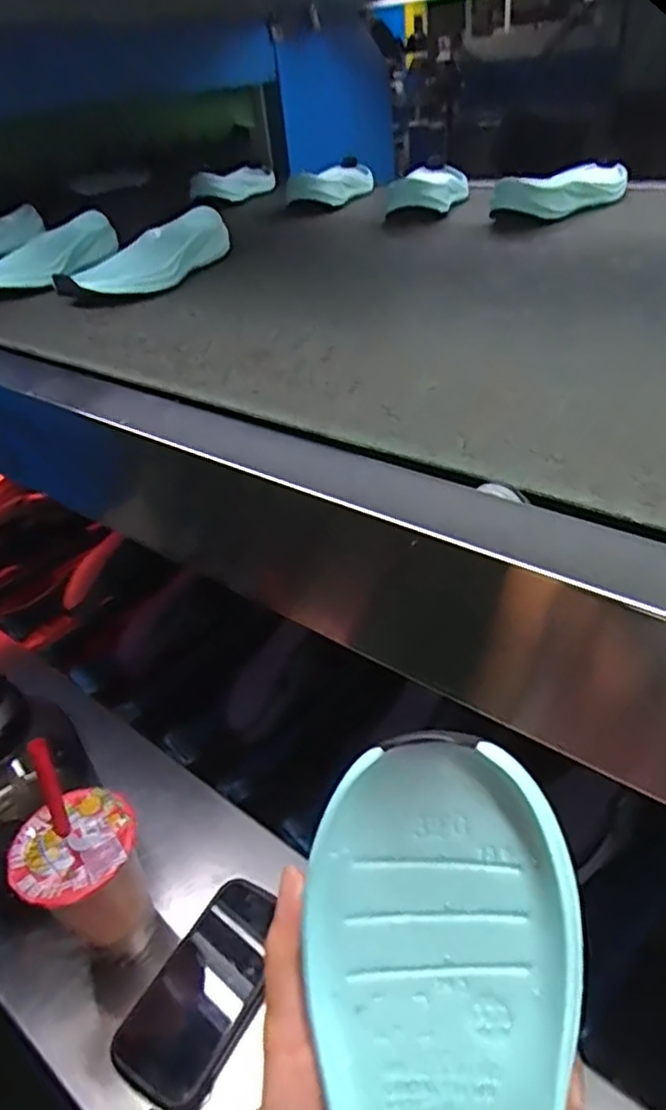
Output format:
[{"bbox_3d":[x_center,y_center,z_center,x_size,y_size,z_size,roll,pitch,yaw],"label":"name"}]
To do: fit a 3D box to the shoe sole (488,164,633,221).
[{"bbox_3d":[0.273,-0.418,0.786,0.073,0.049,0.227,24,45,36],"label":"shoe sole"}]

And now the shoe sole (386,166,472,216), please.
[{"bbox_3d":[0.133,-0.478,0.894,0.086,0.048,0.219,5,38,18],"label":"shoe sole"}]

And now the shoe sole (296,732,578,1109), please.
[{"bbox_3d":[0.036,0.166,0.211,0.079,0.213,0.030,-5,-7,3],"label":"shoe sole"}]

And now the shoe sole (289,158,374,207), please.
[{"bbox_3d":[0.006,-0.540,1.001,0.088,0.048,0.236,4,37,17],"label":"shoe sole"}]

